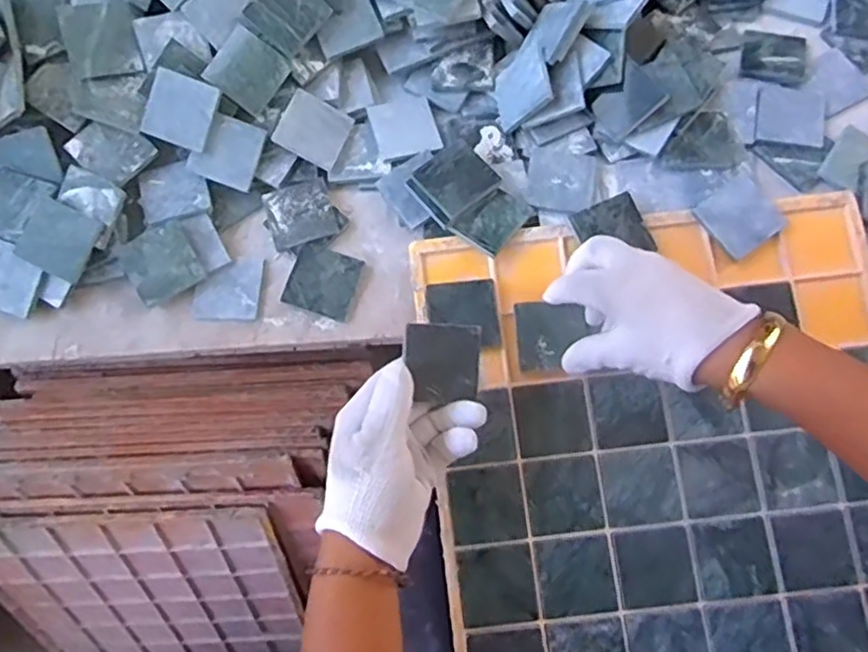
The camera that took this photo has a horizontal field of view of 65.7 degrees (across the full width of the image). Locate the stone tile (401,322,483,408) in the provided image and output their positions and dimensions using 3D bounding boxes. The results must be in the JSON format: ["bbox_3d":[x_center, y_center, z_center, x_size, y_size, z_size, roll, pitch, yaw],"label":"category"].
[{"bbox_3d":[0.005,0.023,0.420,0.047,0.006,0.048,4,82,-11],"label":"stone tile"}]

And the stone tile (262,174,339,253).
[{"bbox_3d":[-0.101,-0.085,0.509,0.049,0.005,0.049,-18,73,-4],"label":"stone tile"}]

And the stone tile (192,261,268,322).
[{"bbox_3d":[-0.153,-0.027,0.499,0.049,0.005,0.045,1,73,2],"label":"stone tile"}]

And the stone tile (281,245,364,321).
[{"bbox_3d":[-0.082,-0.033,0.498,0.051,0.007,0.048,16,74,7],"label":"stone tile"}]

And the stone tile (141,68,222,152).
[{"bbox_3d":[-0.187,-0.160,0.497,0.050,0.009,0.049,18,98,-4],"label":"stone tile"}]

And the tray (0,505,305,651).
[{"bbox_3d":[-0.319,0.303,0.753,0.318,0.318,0.012,-3,39,-3],"label":"tray"}]

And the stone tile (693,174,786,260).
[{"bbox_3d":[0.221,-0.079,0.482,0.051,0.008,0.049,-38,80,-4],"label":"stone tile"}]

